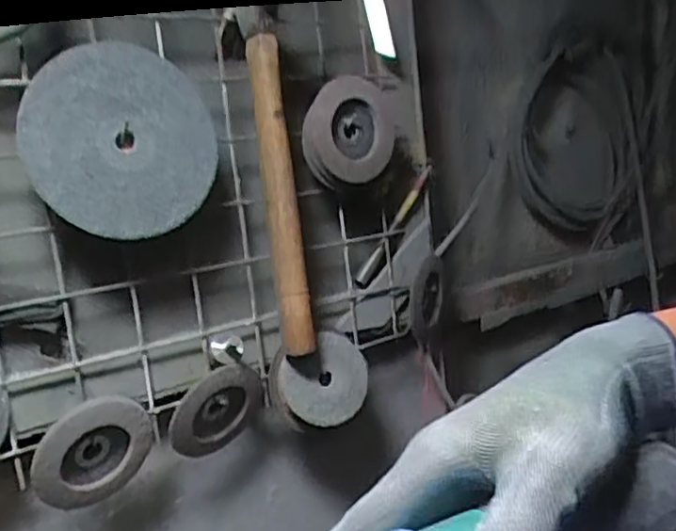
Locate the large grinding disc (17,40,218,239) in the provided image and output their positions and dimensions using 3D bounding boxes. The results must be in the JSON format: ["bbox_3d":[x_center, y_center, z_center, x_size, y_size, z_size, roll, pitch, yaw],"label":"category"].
[{"bbox_3d":[-0.168,-0.100,0.534,0.150,0.142,0.024,-9,8,-31],"label":"large grinding disc"}]

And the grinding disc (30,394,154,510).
[{"bbox_3d":[-0.195,0.149,0.537,0.014,0.091,0.096,25,70,43],"label":"grinding disc"}]

